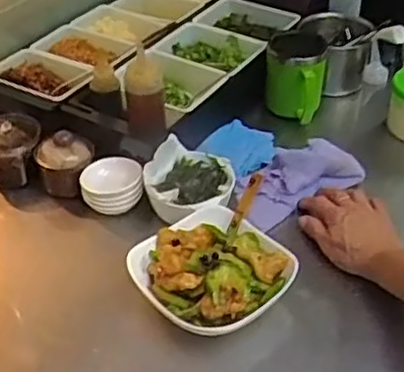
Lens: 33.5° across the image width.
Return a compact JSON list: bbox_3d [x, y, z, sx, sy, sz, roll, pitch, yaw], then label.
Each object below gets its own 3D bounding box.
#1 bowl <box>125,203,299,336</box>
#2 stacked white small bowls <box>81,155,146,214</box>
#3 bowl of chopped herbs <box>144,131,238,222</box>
[{"bbox_3d":[0.014,0.091,0.706,0.145,0.061,0.144,0,39,0],"label":"bowl"},{"bbox_3d":[-0.109,0.003,0.822,0.073,0.049,0.065,-6,39,-7],"label":"stacked white small bowls"},{"bbox_3d":[-0.013,0.001,0.808,0.102,0.061,0.104,0,39,0],"label":"bowl of chopped herbs"}]

